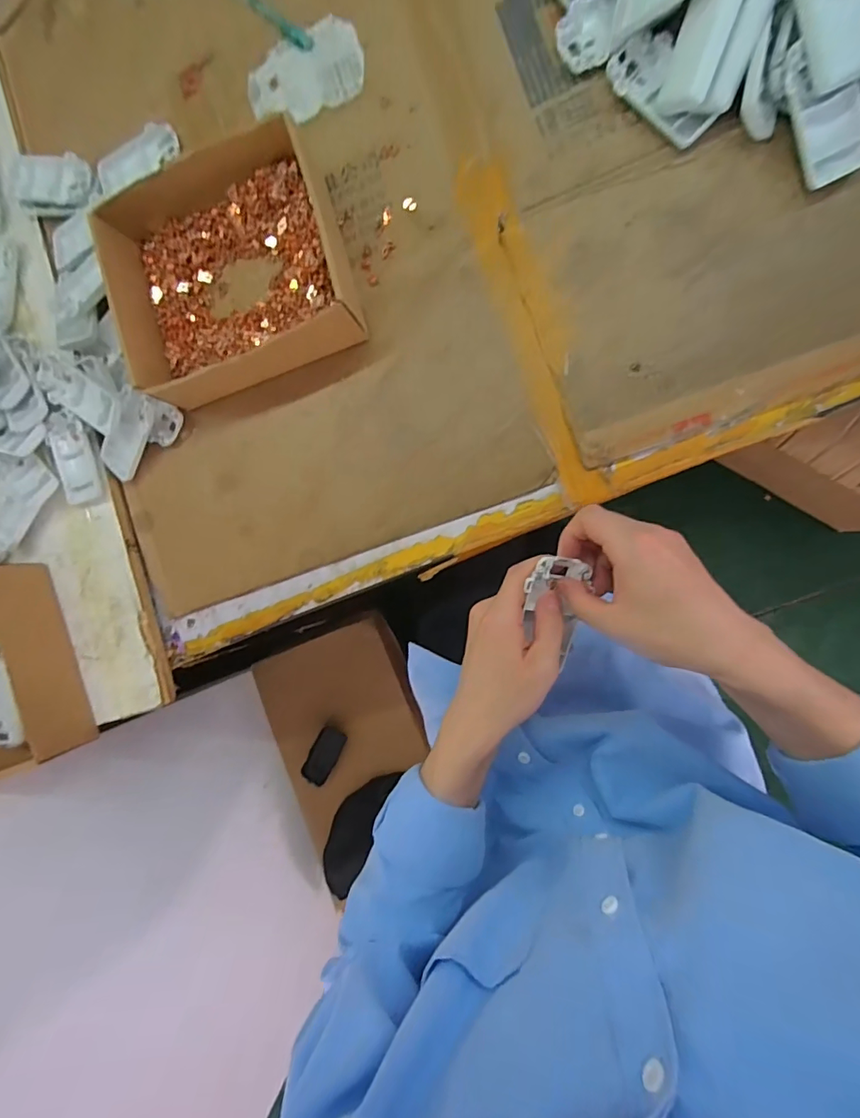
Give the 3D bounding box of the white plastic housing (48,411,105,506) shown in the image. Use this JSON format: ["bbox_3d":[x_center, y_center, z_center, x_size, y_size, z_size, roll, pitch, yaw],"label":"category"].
[{"bbox_3d":[-0.379,-0.106,0.514,0.044,0.016,0.094,-9,100,10],"label":"white plastic housing"}]

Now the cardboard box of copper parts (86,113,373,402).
[{"bbox_3d":[-0.187,-0.263,0.447,0.216,0.064,0.197,-21,87,12],"label":"cardboard box of copper parts"}]

